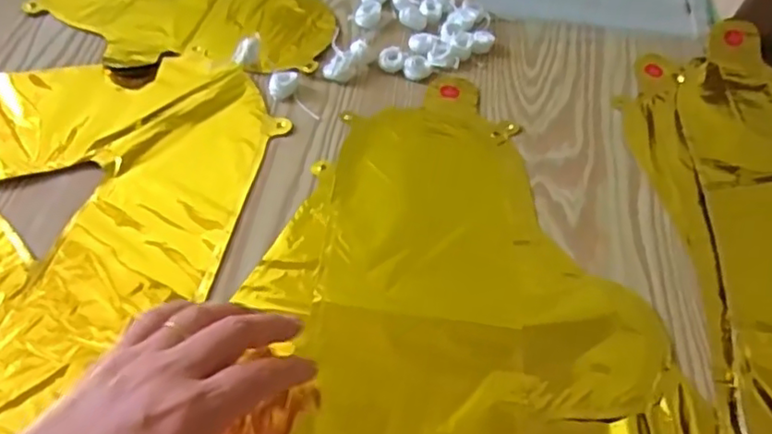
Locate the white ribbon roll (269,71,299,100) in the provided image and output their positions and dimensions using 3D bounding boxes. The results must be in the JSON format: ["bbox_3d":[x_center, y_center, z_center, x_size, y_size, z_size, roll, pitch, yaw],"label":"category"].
[{"bbox_3d":[-0.078,-0.101,0.483,0.021,0.010,0.022,-2,53,-7],"label":"white ribbon roll"}]

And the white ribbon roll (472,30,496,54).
[{"bbox_3d":[0.081,-0.145,0.525,0.017,0.011,0.020,9,52,1],"label":"white ribbon roll"}]

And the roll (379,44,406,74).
[{"bbox_3d":[0.005,-0.126,0.506,0.020,0.012,0.019,3,52,-4],"label":"roll"}]

